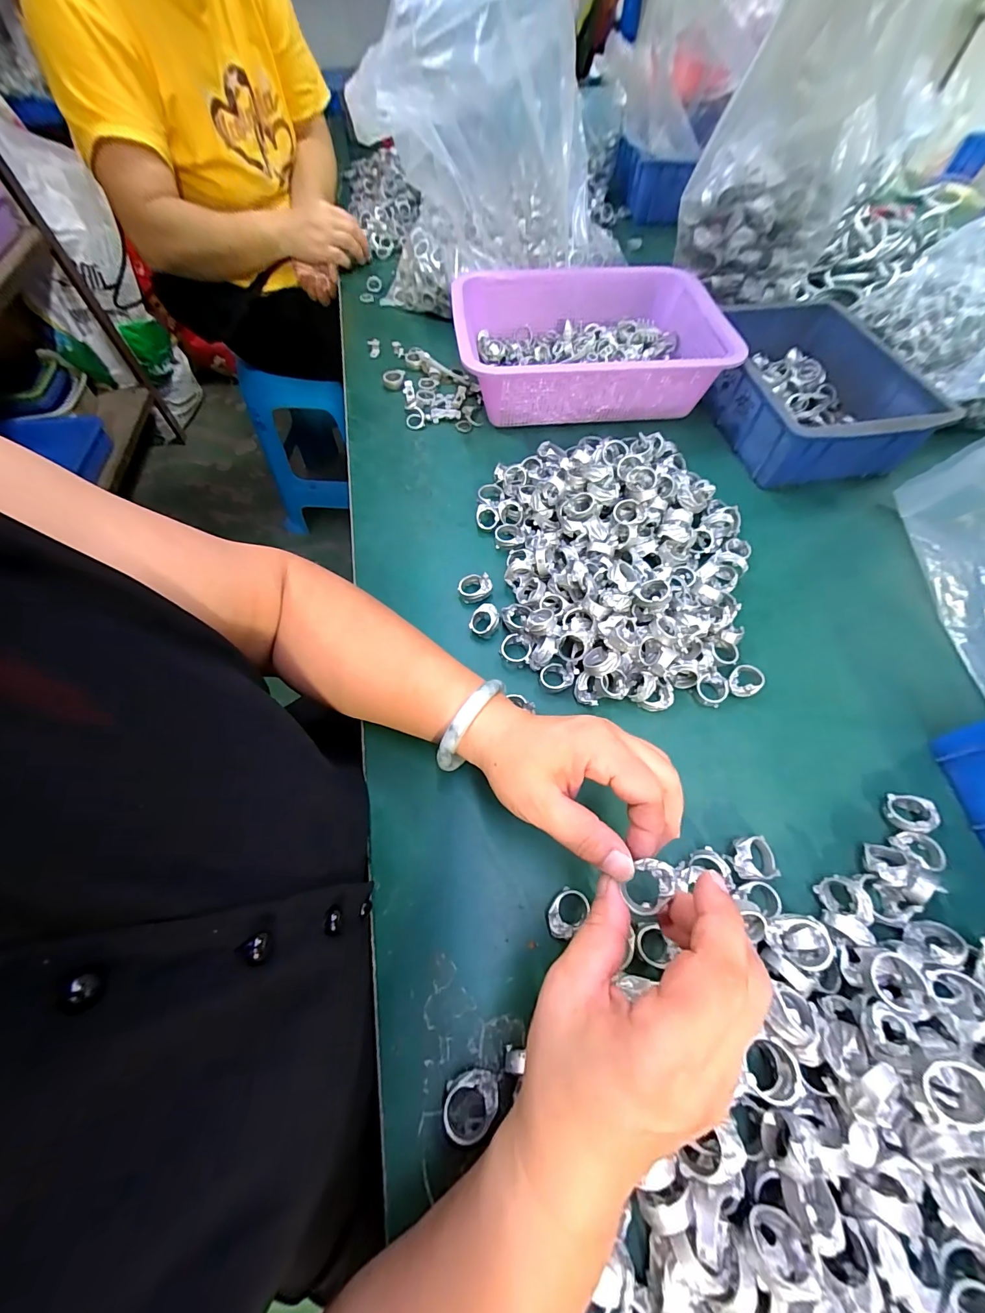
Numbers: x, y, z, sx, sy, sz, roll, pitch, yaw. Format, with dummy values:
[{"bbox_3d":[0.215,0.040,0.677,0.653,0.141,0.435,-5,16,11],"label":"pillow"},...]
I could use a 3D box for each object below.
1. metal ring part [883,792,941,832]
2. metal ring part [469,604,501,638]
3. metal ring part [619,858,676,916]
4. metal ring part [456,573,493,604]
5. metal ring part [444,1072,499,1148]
[{"bbox_3d":[0.287,0.109,0.290,0.026,0.019,0.025,-1,62,-1],"label":"metal ring part"},{"bbox_3d":[-0.007,-0.030,0.360,0.027,0.014,0.022,-30,65,-12],"label":"metal ring part"},{"bbox_3d":[0.076,0.112,0.205,0.019,0.013,0.025,40,71,20],"label":"metal ring part"},{"bbox_3d":[-0.016,-0.062,0.376,0.030,0.012,0.023,-2,63,2],"label":"metal ring part"},{"bbox_3d":[-0.011,0.233,0.219,0.028,0.013,0.025,-1,62,-1],"label":"metal ring part"}]

